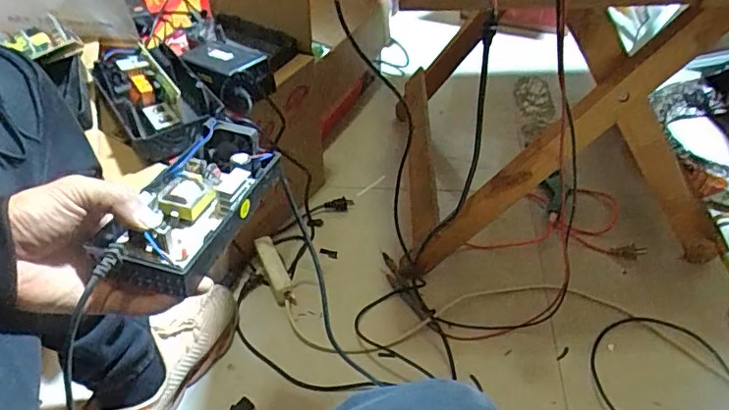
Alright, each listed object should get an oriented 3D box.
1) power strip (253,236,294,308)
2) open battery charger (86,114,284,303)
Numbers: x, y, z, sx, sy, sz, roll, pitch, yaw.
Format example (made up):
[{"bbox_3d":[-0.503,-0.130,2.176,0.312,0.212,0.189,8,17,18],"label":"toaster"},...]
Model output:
[{"bbox_3d":[-0.151,0.110,0.913,0.036,0.034,0.122,-19,61,-15],"label":"power strip"},{"bbox_3d":[-0.139,-0.006,0.453,0.084,0.047,0.167,11,46,12],"label":"open battery charger"}]

